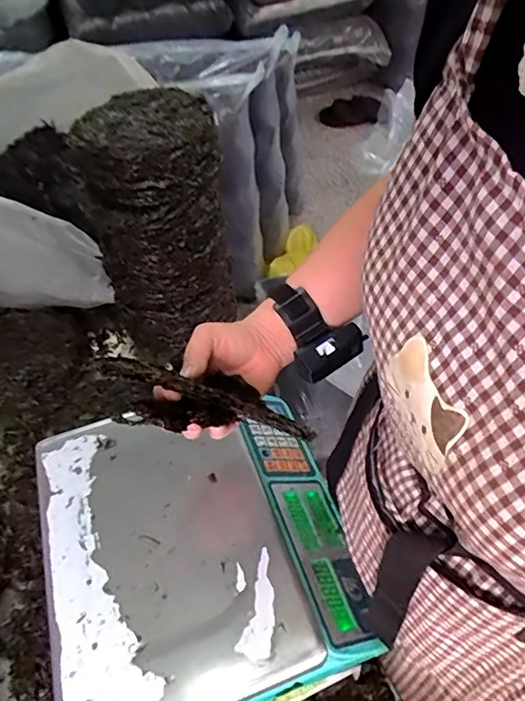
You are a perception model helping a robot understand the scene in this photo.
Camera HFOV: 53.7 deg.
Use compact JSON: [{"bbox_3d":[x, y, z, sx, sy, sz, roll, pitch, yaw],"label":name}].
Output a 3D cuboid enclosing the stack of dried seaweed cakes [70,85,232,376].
[{"bbox_3d":[-0.167,-0.199,0.867,0.223,0.363,0.183,-22,48,-10],"label":"stack of dried seaweed cakes"}]

